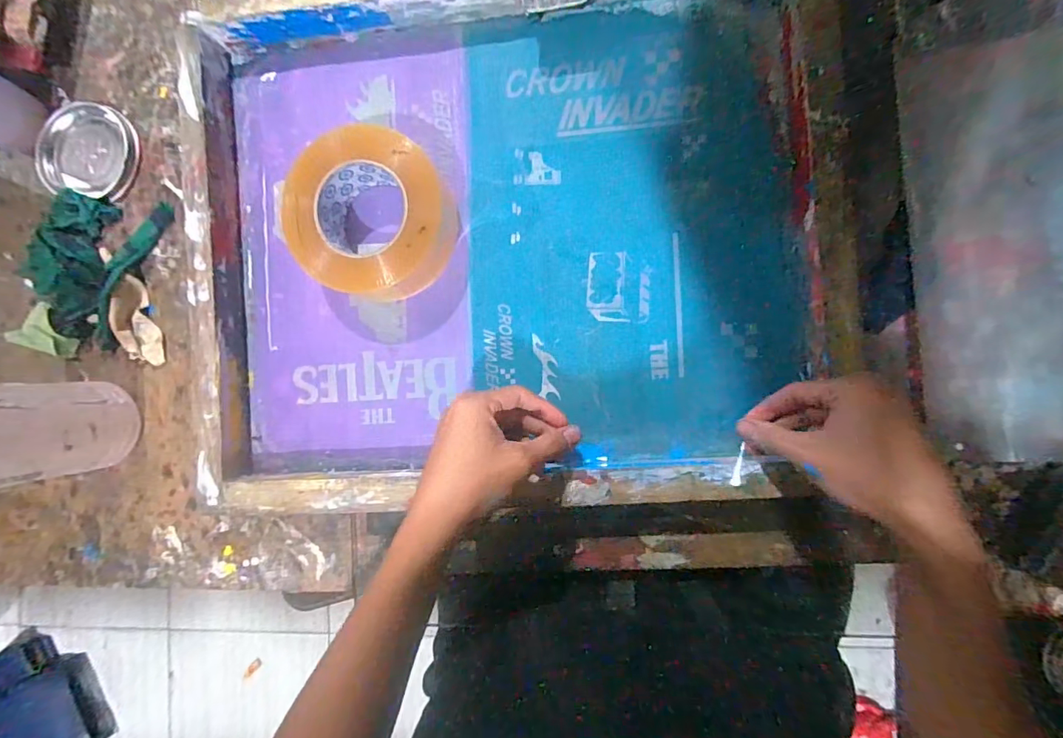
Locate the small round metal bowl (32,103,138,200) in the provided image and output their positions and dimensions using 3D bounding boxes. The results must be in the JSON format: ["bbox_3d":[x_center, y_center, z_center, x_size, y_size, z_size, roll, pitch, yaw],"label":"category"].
[{"bbox_3d":[-0.432,-0.212,0.485,0.095,0.014,0.089,0,90,7],"label":"small round metal bowl"}]

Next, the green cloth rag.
[{"bbox_3d":[-0.430,-0.104,0.478,0.118,0.020,0.145,21,93,6],"label":"green cloth rag"}]

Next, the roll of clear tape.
[{"bbox_3d":[-0.136,-0.133,0.432,0.130,0.057,0.135,0,90,7],"label":"roll of clear tape"}]

